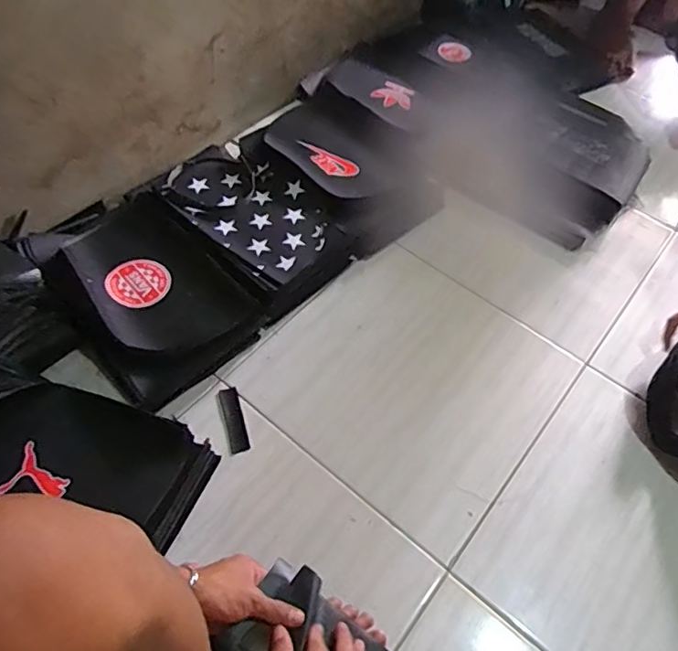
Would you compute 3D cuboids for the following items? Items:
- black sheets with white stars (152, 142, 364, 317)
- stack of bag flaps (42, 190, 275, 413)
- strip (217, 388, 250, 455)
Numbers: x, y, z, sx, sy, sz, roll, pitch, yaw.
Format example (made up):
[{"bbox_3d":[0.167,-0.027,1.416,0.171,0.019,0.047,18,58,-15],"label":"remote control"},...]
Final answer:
[{"bbox_3d":[-0.144,-0.184,0.958,0.335,0.068,0.230,40,62,21],"label":"black sheets with white stars"},{"bbox_3d":[-0.292,-0.072,0.830,0.334,0.068,0.230,43,58,14],"label":"stack of bag flaps"},{"bbox_3d":[-0.147,0.133,0.777,0.028,0.006,0.096,-15,58,-14],"label":"strip"}]

